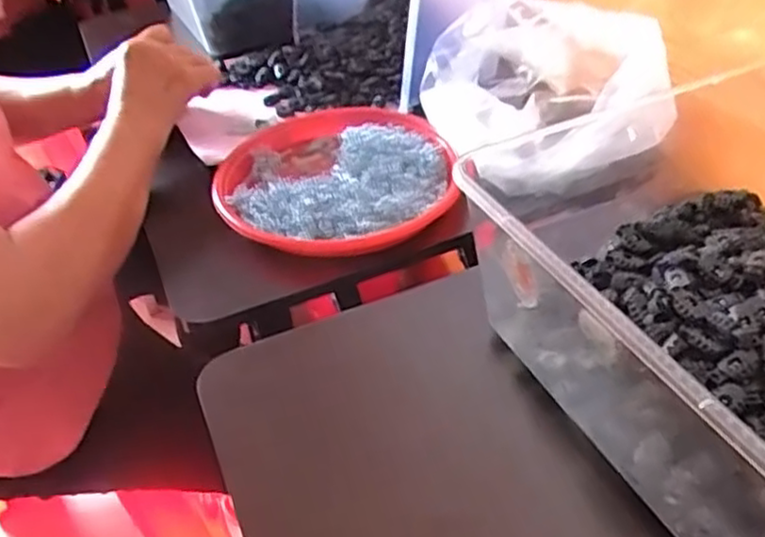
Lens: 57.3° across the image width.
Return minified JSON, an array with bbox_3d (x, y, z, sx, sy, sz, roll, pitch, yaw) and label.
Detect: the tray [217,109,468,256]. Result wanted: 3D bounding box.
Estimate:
[{"bbox_3d":[-0.049,-0.094,0.695,0.226,0.025,0.243,-12,40,-7],"label":"tray"}]

